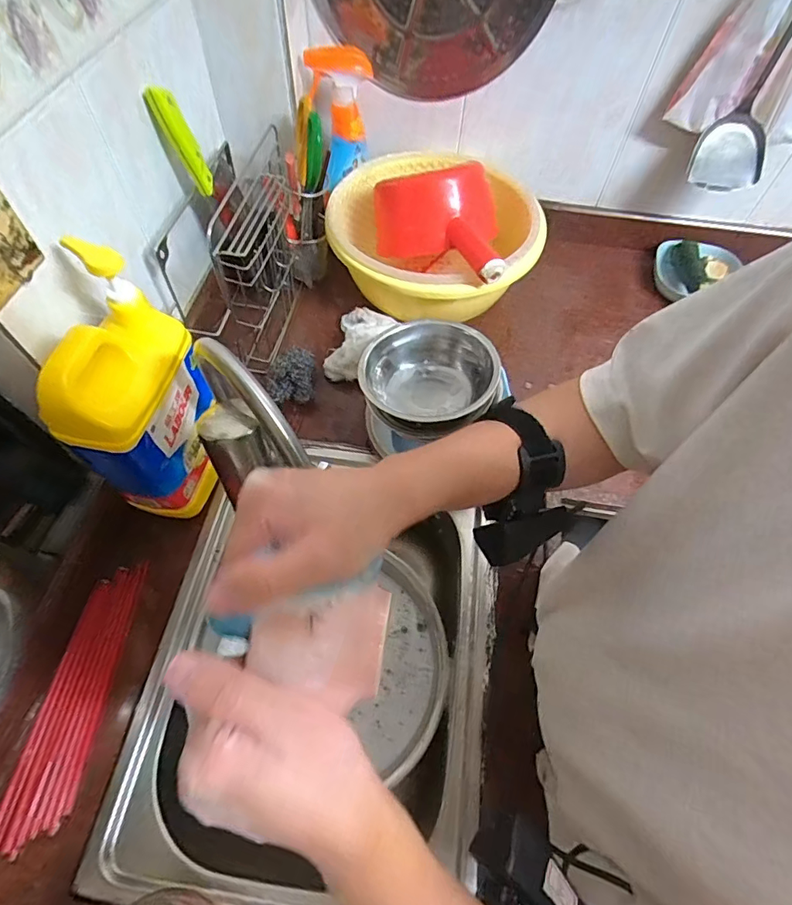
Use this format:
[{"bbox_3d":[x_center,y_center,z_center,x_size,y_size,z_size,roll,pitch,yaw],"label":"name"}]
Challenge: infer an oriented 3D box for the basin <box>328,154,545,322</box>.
[{"bbox_3d":[0.054,-0.321,0.756,0.316,0.114,0.288,1,60,-2],"label":"basin"}]

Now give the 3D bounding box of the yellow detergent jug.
[{"bbox_3d":[-0.257,-0.045,0.499,0.083,0.224,0.138,3,60,0],"label":"yellow detergent jug"}]

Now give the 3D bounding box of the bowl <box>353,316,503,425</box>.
[{"bbox_3d":[0.038,-0.090,0.557,0.148,0.074,0.150,1,60,-2],"label":"bowl"}]

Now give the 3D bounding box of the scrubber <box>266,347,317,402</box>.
[{"bbox_3d":[-0.149,-0.106,0.688,0.065,0.048,0.071,1,60,-2],"label":"scrubber"}]

